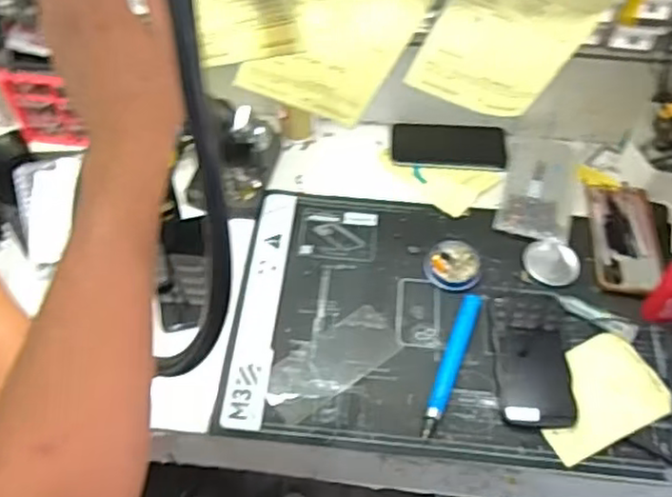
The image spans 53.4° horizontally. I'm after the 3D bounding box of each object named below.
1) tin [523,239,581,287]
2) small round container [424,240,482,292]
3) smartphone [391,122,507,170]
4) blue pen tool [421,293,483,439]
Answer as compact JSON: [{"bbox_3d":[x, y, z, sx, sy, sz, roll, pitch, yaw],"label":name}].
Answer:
[{"bbox_3d":[0.267,0.016,0.824,0.065,0.018,0.054,0,55,0],"label":"tin"},{"bbox_3d":[0.143,0.019,0.820,0.066,0.015,0.072,0,55,0],"label":"small round container"},{"bbox_3d":[0.159,-0.148,0.942,0.155,0.015,0.084,7,56,4],"label":"smartphone"},{"bbox_3d":[0.130,0.127,0.746,0.022,0.020,0.179,19,57,12],"label":"blue pen tool"}]

